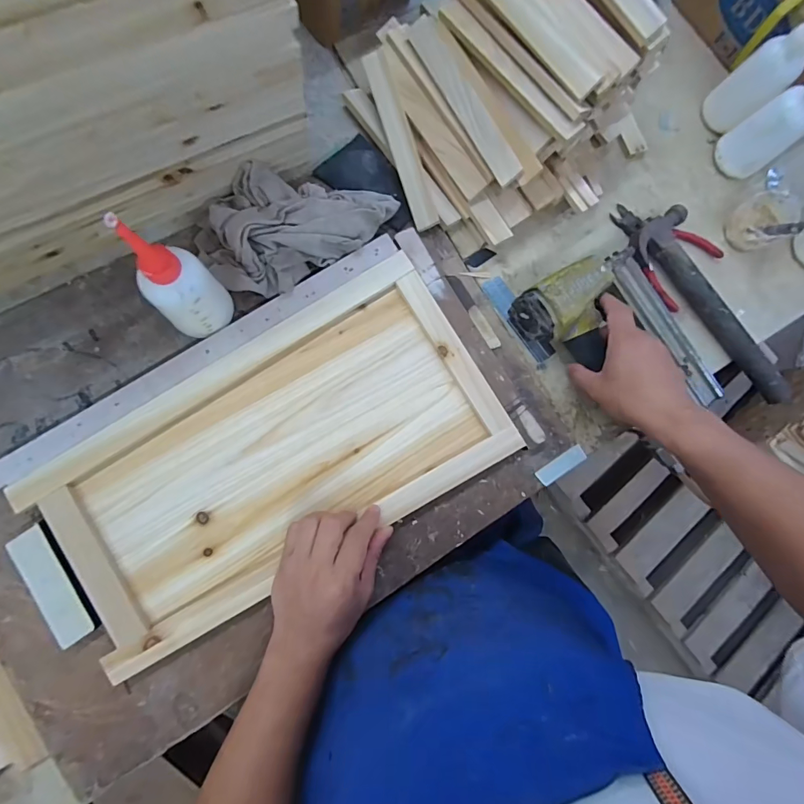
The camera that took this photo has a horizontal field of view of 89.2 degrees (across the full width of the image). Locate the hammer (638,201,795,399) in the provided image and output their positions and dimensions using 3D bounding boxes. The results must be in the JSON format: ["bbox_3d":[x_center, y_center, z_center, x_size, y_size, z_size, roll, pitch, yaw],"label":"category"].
[{"bbox_3d":[0.396,-0.122,0.510,0.079,0.035,0.262,-41,90,-9],"label":"hammer"}]

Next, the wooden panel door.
[{"bbox_3d":[-0.114,0.050,0.417,0.431,0.020,0.239,-31,88,-9],"label":"wooden panel door"}]

